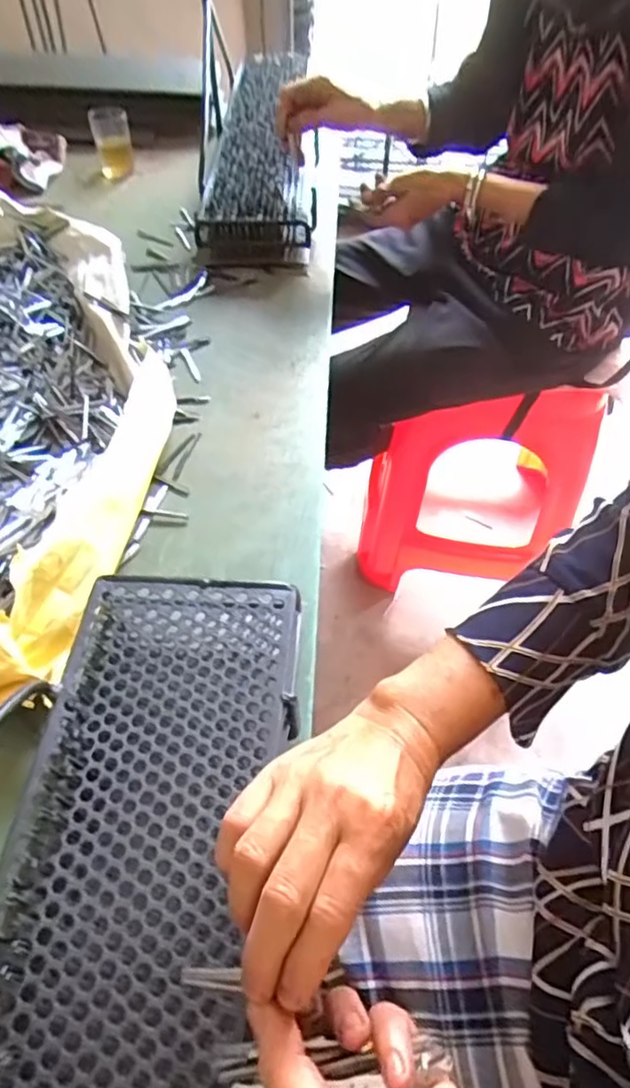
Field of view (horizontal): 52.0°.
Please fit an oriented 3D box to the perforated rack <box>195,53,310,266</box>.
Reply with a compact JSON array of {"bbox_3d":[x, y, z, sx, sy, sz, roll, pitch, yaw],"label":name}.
[{"bbox_3d":[-0.089,-0.643,1.047,0.143,0.087,0.636,0,51,-1],"label":"perforated rack"}]

